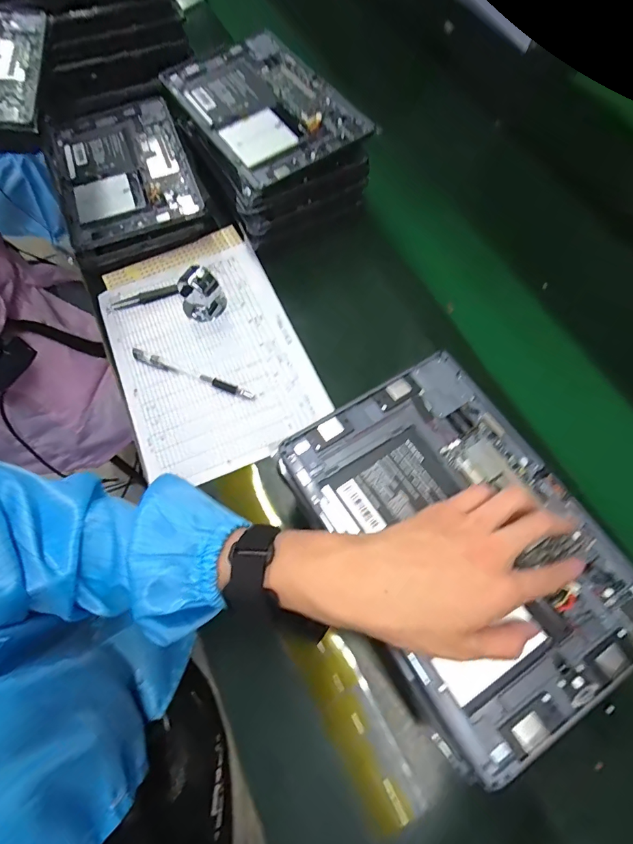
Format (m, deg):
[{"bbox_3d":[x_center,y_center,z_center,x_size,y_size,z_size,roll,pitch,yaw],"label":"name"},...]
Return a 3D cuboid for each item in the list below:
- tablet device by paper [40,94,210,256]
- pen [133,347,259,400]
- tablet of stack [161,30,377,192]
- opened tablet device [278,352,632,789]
[{"bbox_3d":[-0.266,-0.346,0.580,0.172,0.029,0.261,-20,65,-9],"label":"tablet device by paper"},{"bbox_3d":[-0.145,-0.056,0.501,0.161,0.008,0.012,19,65,10],"label":"pen"},{"bbox_3d":[-0.067,-0.399,0.536,0.169,0.012,0.250,-32,72,-10],"label":"tablet of stack"},{"bbox_3d":[0.105,0.082,0.316,0.174,0.028,0.254,-30,66,-13],"label":"opened tablet device"}]

